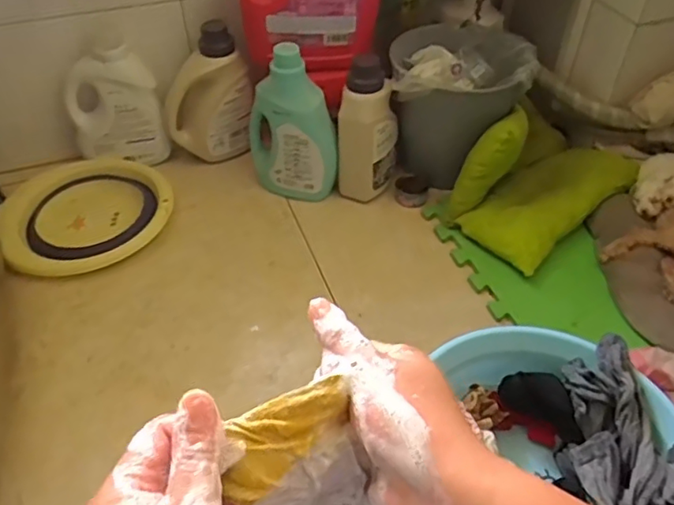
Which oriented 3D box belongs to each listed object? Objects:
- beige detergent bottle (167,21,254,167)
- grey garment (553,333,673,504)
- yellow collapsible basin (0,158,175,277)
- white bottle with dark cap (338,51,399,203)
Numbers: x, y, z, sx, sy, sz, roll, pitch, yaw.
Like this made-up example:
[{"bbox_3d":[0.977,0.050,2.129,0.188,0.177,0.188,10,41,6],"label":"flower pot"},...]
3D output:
[{"bbox_3d":[-0.260,-0.312,1.175,0.177,0.255,0.100,-9,47,-8],"label":"beige detergent bottle"},{"bbox_3d":[0.335,0.228,0.700,0.112,0.116,0.213,-13,48,-12],"label":"grey garment"},{"bbox_3d":[-0.466,-0.076,1.089,0.301,0.038,0.262,-25,60,-19],"label":"yellow collapsible basin"},{"bbox_3d":[0.061,-0.226,1.095,0.098,0.262,0.108,10,47,9],"label":"white bottle with dark cap"}]

